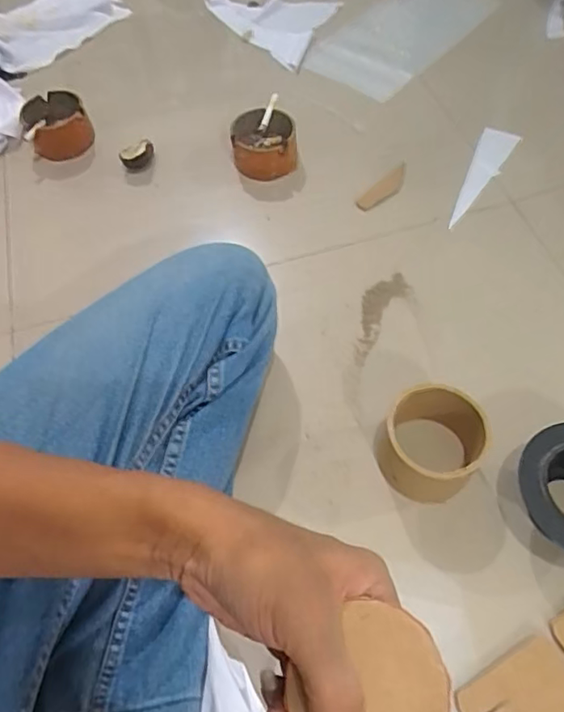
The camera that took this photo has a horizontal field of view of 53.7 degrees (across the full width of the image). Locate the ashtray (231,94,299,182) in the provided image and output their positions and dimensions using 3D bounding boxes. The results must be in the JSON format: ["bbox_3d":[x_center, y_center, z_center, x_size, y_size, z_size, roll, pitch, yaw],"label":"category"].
[{"bbox_3d":[-0.026,-0.278,0.716,0.082,0.046,0.102,-12,58,-4],"label":"ashtray"}]

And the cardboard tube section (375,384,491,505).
[{"bbox_3d":[0.127,0.076,0.477,0.083,0.060,0.092,16,60,13],"label":"cardboard tube section"}]

